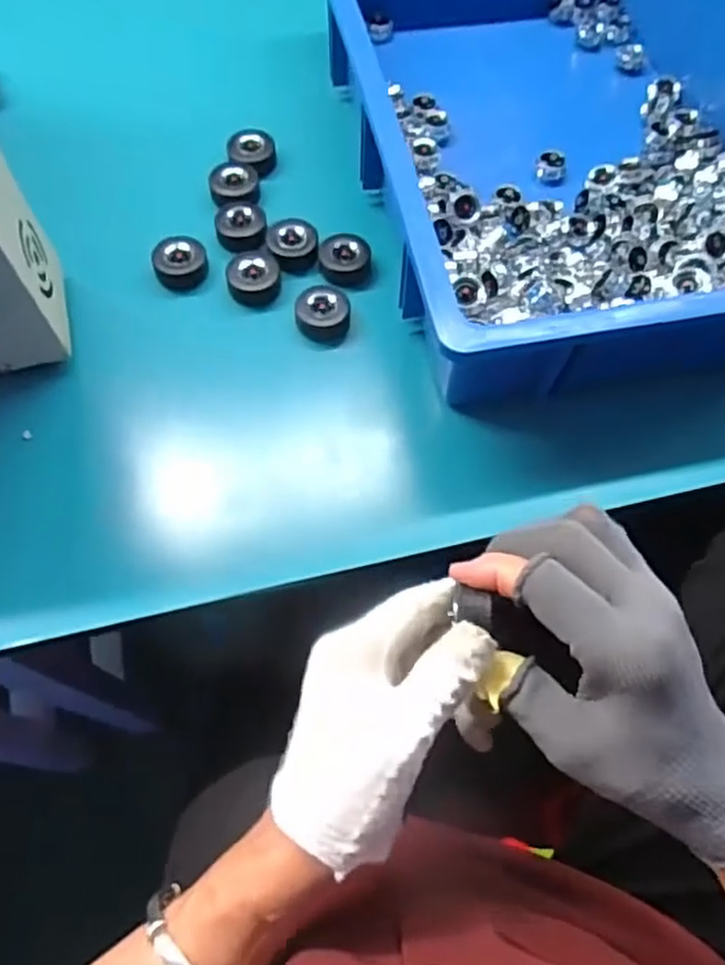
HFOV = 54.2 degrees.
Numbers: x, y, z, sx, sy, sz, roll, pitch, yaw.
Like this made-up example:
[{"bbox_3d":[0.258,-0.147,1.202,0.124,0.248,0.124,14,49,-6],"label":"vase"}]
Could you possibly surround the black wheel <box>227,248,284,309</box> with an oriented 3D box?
[{"bbox_3d":[-0.076,-0.144,0.498,0.037,0.023,0.031,-8,64,-5],"label":"black wheel"}]

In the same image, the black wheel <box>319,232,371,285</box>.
[{"bbox_3d":[-0.012,-0.162,0.509,0.037,0.013,0.040,0,64,-1],"label":"black wheel"}]

